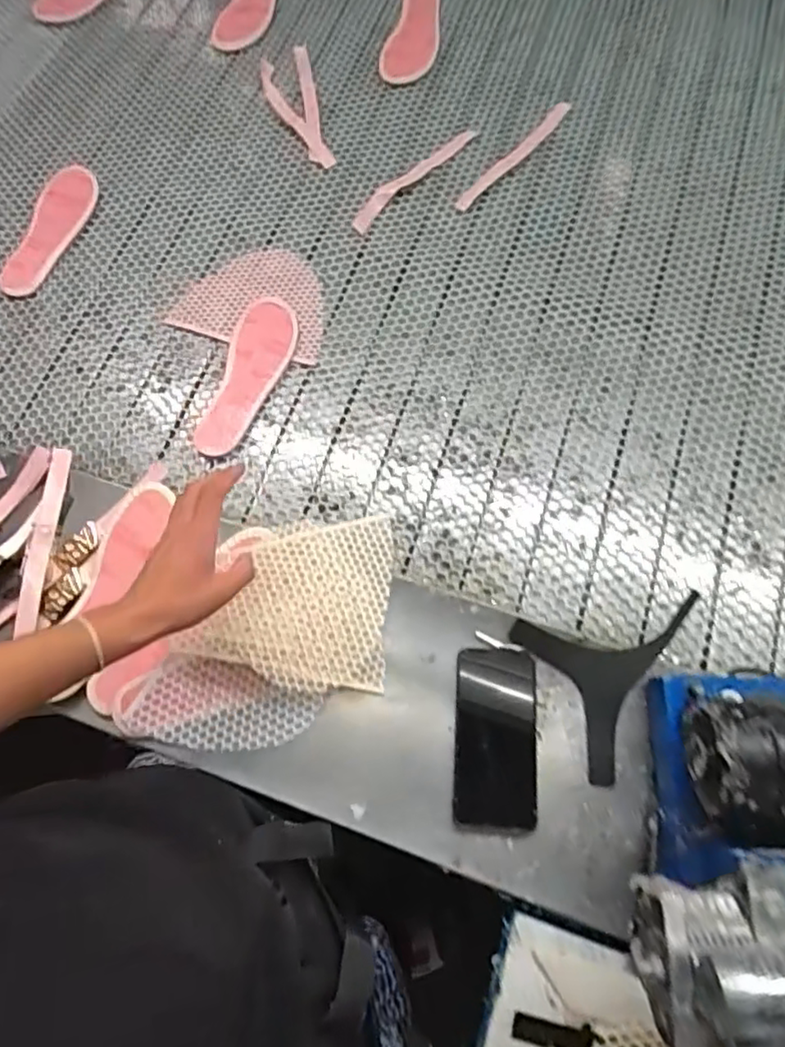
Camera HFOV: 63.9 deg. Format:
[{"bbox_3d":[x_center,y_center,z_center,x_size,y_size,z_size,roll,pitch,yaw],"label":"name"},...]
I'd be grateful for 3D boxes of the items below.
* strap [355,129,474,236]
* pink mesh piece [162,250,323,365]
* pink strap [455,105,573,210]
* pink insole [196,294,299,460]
[{"bbox_3d":[0.030,-0.498,0.902,0.239,0.007,0.042,-43,74,-11],"label":"strap"},{"bbox_3d":[-0.180,-0.306,0.852,0.219,0.009,0.160,18,72,10],"label":"pink mesh piece"},{"bbox_3d":[0.173,-0.526,0.897,0.025,0.014,0.241,40,78,12],"label":"pink strap"},{"bbox_3d":[-0.182,-0.189,0.802,0.083,0.011,0.235,14,72,8],"label":"pink insole"}]

